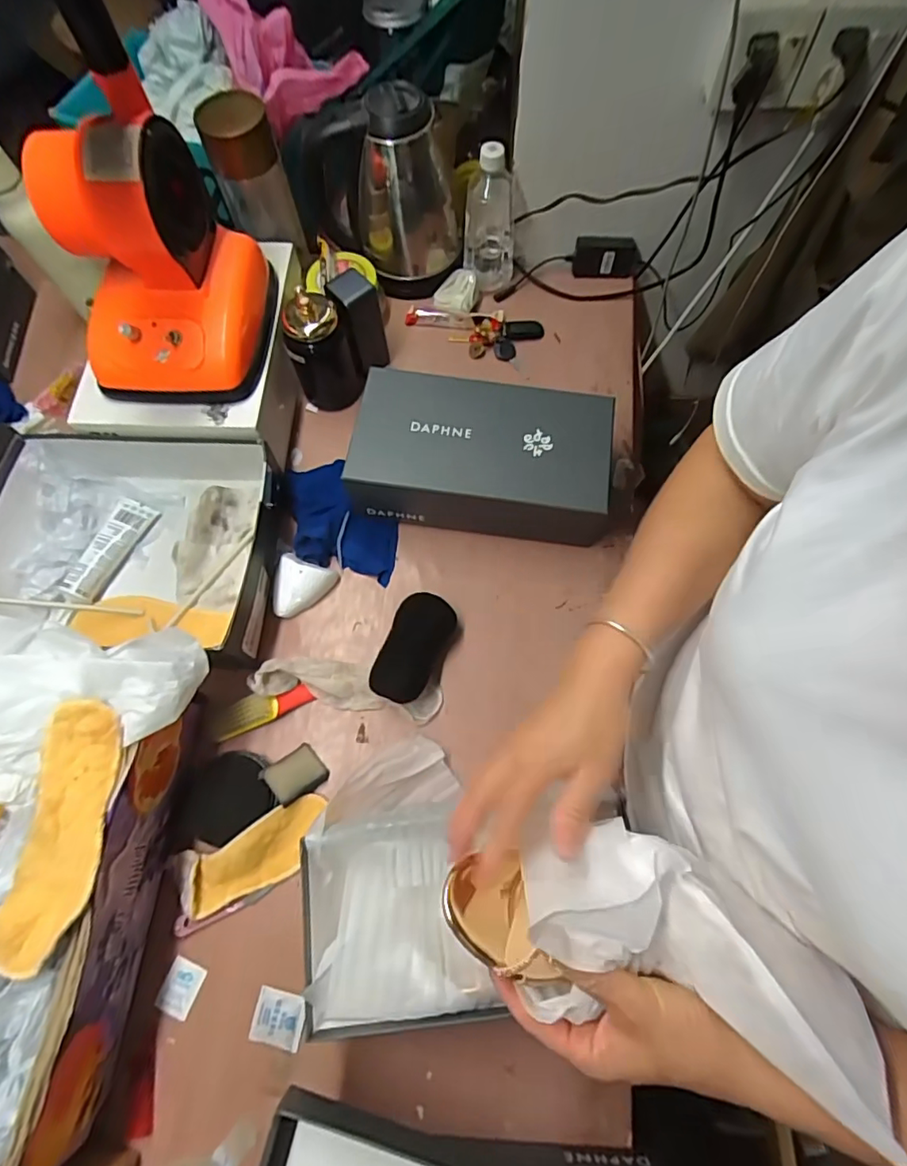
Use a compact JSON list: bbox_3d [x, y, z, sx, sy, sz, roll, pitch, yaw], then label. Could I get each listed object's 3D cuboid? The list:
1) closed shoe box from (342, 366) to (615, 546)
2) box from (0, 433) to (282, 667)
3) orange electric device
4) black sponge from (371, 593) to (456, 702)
[{"bbox_3d":[0.035,-0.148,0.675,0.289,0.120,0.146,7,70,3],"label":"closed shoe box"},{"bbox_3d":[-0.377,-0.044,0.647,0.327,0.090,0.247,4,70,2],"label":"box"},{"bbox_3d":[-0.319,-0.336,0.580,0.175,0.201,0.193,2,70,1],"label":"orange electric device"},{"bbox_3d":[-0.047,0.075,0.635,0.061,0.037,0.125,25,72,9],"label":"black sponge"}]

